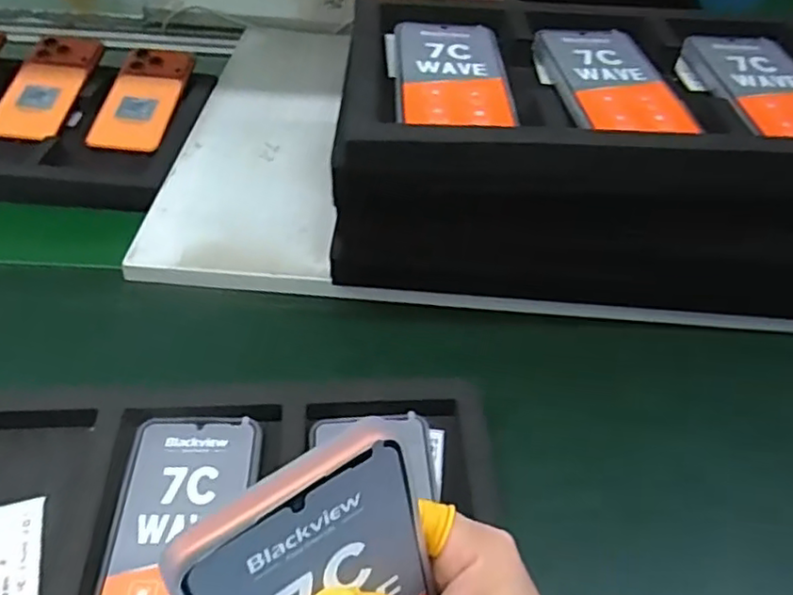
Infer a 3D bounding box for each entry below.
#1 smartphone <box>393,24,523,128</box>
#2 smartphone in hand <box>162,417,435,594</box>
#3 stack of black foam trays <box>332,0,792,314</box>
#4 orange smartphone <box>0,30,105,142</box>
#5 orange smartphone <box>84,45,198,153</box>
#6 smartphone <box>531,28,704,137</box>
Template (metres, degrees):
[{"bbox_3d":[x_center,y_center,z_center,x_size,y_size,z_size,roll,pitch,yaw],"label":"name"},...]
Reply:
[{"bbox_3d":[0.039,-0.161,0.452,0.078,0.005,0.148,2,45,-3],"label":"smartphone"},{"bbox_3d":[-0.022,0.116,0.222,0.077,0.156,0.010,-25,36,-26],"label":"smartphone in hand"},{"bbox_3d":[0.210,-0.113,0.493,0.494,0.131,0.223,4,45,-1],"label":"stack of black foam trays"},{"bbox_3d":[-0.379,-0.233,0.691,0.078,0.006,0.159,7,61,-4],"label":"orange smartphone"},{"bbox_3d":[-0.274,-0.219,0.688,0.076,0.009,0.161,6,57,1],"label":"orange smartphone"},{"bbox_3d":[0.152,-0.157,0.457,0.078,0.009,0.156,-1,46,-6],"label":"smartphone"}]

